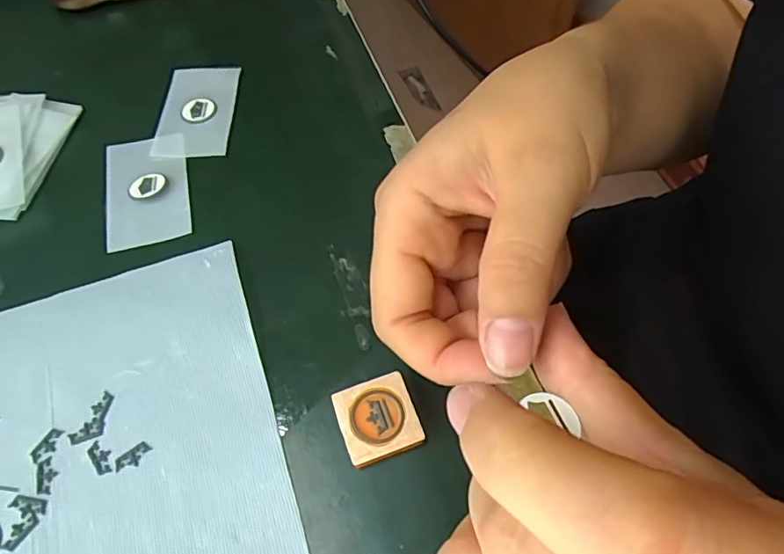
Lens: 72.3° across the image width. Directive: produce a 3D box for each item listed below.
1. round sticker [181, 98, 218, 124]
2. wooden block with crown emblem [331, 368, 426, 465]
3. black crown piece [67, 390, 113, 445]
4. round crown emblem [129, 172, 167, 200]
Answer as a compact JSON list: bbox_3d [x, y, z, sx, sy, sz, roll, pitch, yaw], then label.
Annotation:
[{"bbox_3d":[-0.110,-0.094,0.306,0.020,0.004,0.021,0,59,0],"label":"round sticker"},{"bbox_3d":[-0.006,0.056,0.211,0.029,0.007,0.030,-18,61,-10],"label":"wooden block with crown emblem"},{"bbox_3d":[-0.118,0.057,0.214,0.010,0.004,0.022,25,62,15],"label":"black crown piece"},{"bbox_3d":[-0.125,-0.047,0.275,0.019,0.004,0.017,-37,66,-20],"label":"round crown emblem"}]

